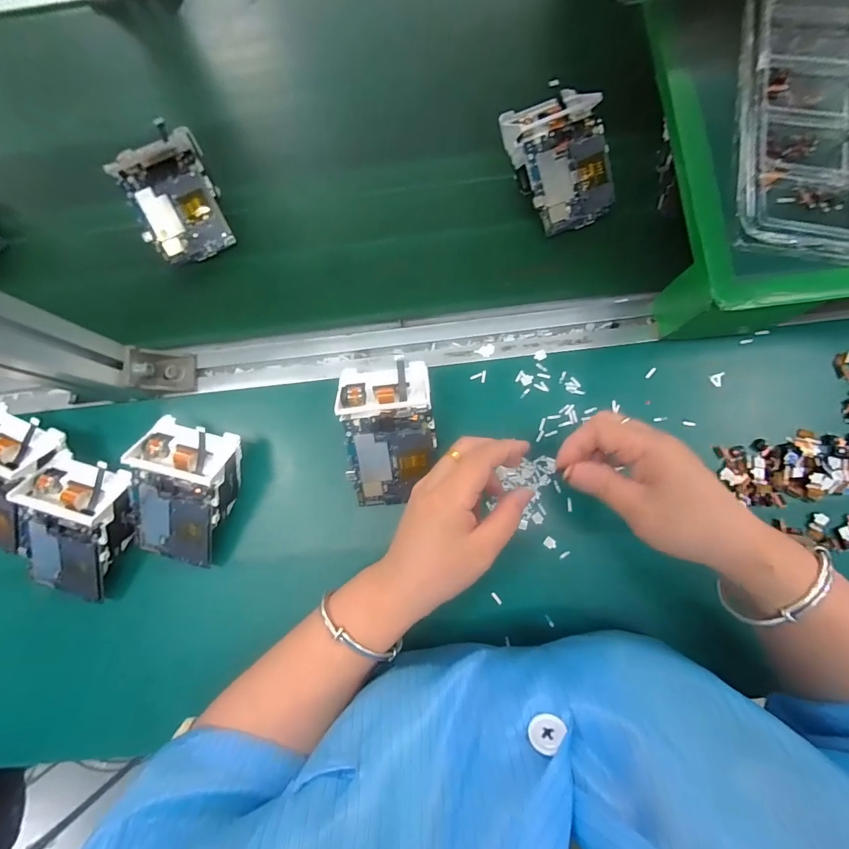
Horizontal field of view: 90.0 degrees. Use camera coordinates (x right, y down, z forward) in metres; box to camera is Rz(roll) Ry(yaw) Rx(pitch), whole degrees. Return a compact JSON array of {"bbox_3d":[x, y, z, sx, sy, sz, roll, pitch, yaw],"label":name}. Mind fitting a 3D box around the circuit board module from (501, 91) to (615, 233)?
[{"bbox_3d":[0.124,-0.235,0.383,0.077,0.030,0.113,-20,107,4],"label":"circuit board module"}]

